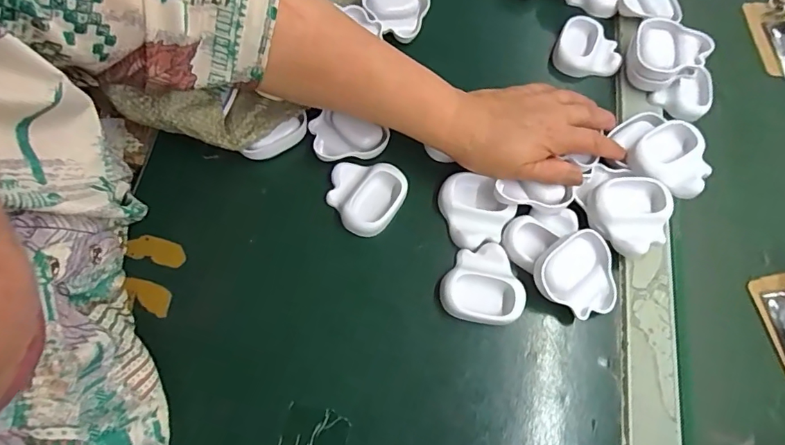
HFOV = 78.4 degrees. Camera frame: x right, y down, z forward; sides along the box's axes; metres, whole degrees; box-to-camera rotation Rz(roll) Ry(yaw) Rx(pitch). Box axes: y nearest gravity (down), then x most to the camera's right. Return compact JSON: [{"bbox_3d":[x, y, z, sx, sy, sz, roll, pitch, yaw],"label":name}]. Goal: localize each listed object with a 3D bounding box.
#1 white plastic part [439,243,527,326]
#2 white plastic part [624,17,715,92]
[{"bbox_3d":[0.071,0.047,0.371,0.061,0.013,0.061,3,70,-8],"label":"white plastic part"},{"bbox_3d":[0.250,-0.154,0.447,0.060,0.036,0.065,32,73,9],"label":"white plastic part"}]

